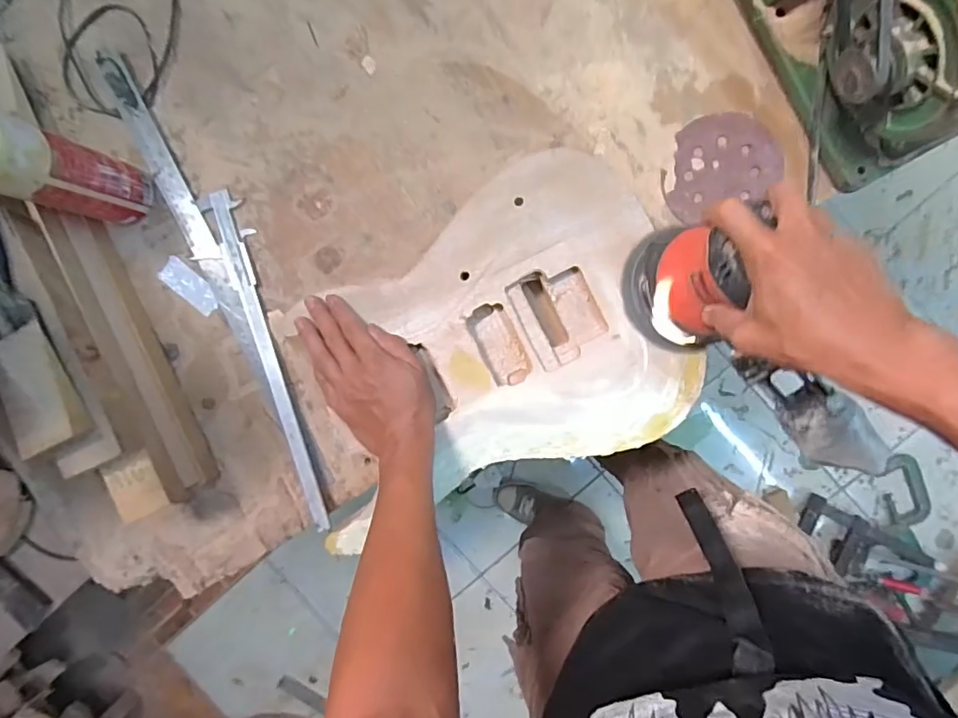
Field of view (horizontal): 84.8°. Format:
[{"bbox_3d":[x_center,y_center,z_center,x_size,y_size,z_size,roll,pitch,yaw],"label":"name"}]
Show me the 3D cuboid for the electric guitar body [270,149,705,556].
[{"bbox_3d":[0.007,-0.026,0.541,0.388,0.041,0.299,-15,93,6],"label":"electric guitar body"}]

